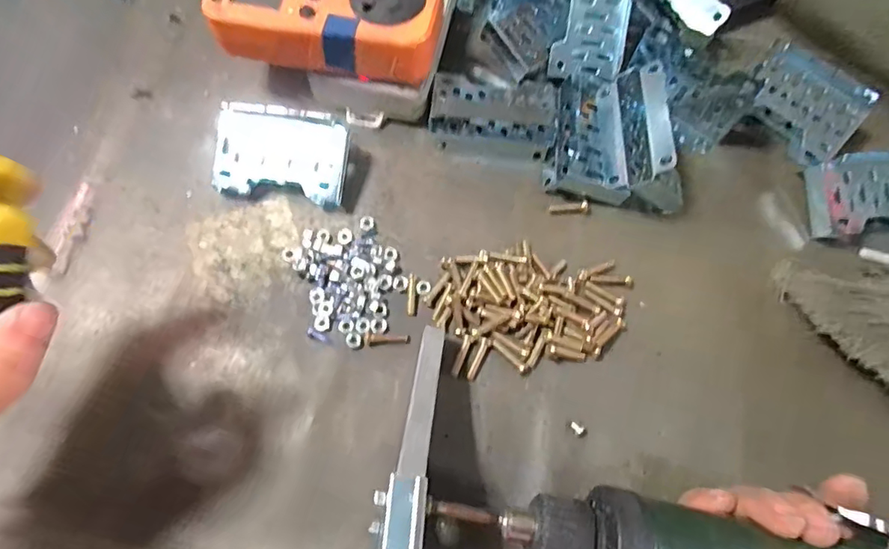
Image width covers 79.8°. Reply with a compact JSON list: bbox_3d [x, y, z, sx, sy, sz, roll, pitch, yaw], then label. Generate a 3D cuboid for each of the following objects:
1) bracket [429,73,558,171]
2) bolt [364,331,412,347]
[{"bbox_3d":[0.032,-0.098,0.334,0.078,0.024,0.051,8,70,0],"label":"bracket"},{"bbox_3d":[-0.031,0.036,0.291,0.025,0.004,0.007,4,70,-1],"label":"bolt"}]

